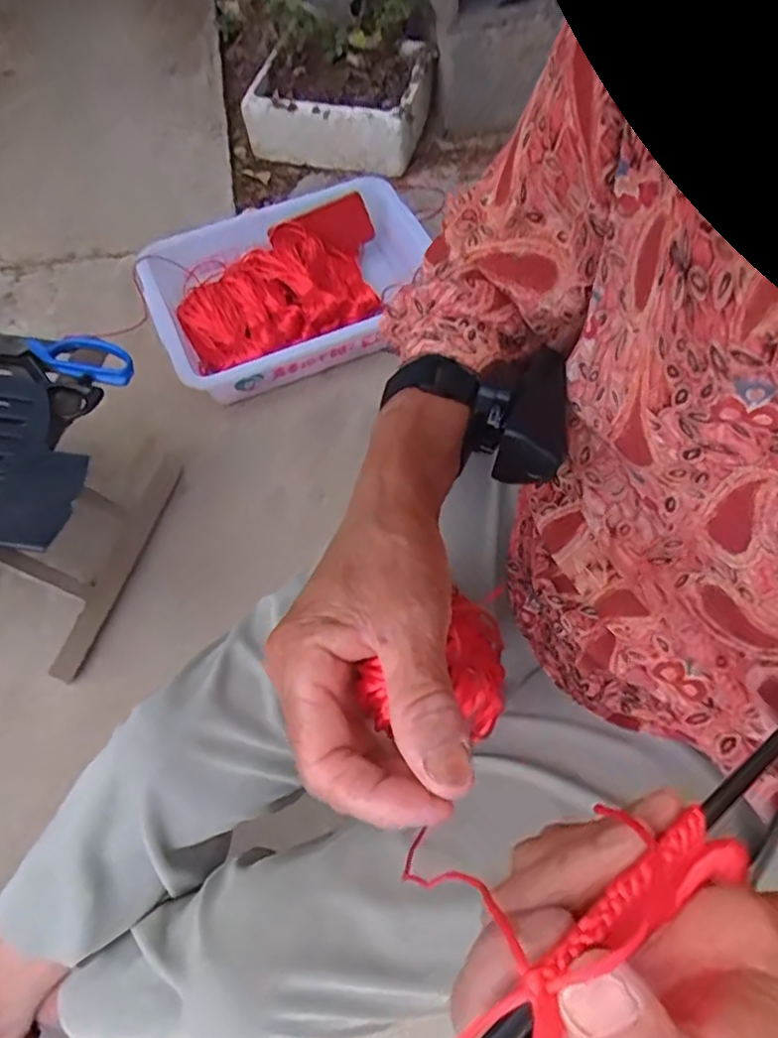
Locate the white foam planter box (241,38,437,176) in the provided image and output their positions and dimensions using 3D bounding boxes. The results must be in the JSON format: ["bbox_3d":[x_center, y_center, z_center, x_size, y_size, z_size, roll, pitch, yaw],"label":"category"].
[{"bbox_3d":[-0.086,-0.738,1.195,0.314,0.103,0.201,6,65,3],"label":"white foam planter box"}]

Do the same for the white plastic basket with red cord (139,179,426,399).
[{"bbox_3d":[-0.139,-0.349,1.014,0.428,0.105,0.291,-21,66,-10],"label":"white plastic basket with red cord"}]

